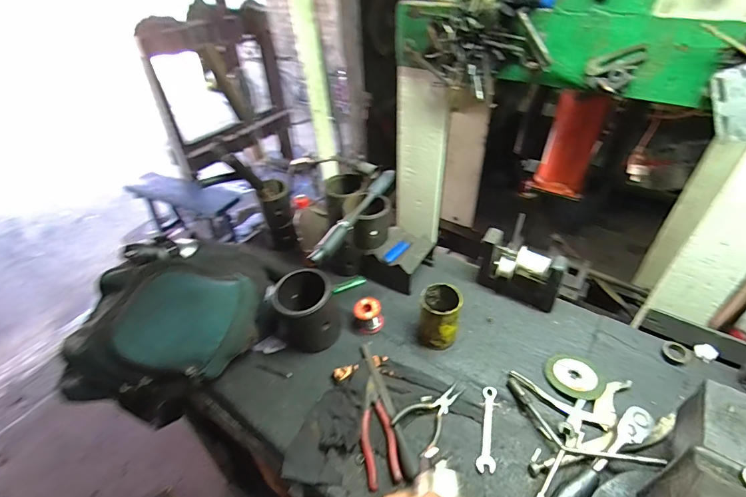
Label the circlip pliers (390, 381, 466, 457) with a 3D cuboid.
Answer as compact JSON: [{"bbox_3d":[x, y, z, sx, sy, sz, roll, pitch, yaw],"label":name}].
[{"bbox_3d":[0.105,0.273,0.637,0.075,0.022,0.135,30,50,33],"label":"circlip pliers"}]

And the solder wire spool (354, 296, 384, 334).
[{"bbox_3d":[-0.008,0.137,0.777,0.057,0.060,0.049,-3,40,0],"label":"solder wire spool"}]

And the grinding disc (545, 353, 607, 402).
[{"bbox_3d":[0.366,0.231,0.683,0.092,0.016,0.098,-2,40,1],"label":"grinding disc"}]

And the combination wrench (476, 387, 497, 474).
[{"bbox_3d":[0.190,0.294,0.619,0.027,0.012,0.139,10,42,15],"label":"combination wrench"}]

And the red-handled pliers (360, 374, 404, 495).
[{"bbox_3d":[0.004,0.299,0.624,0.054,0.023,0.172,-8,41,-6],"label":"red-handled pliers"}]

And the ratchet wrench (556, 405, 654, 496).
[{"bbox_3d":[0.334,0.323,0.554,0.241,0.039,0.038,-28,46,-26],"label":"ratchet wrench"}]

